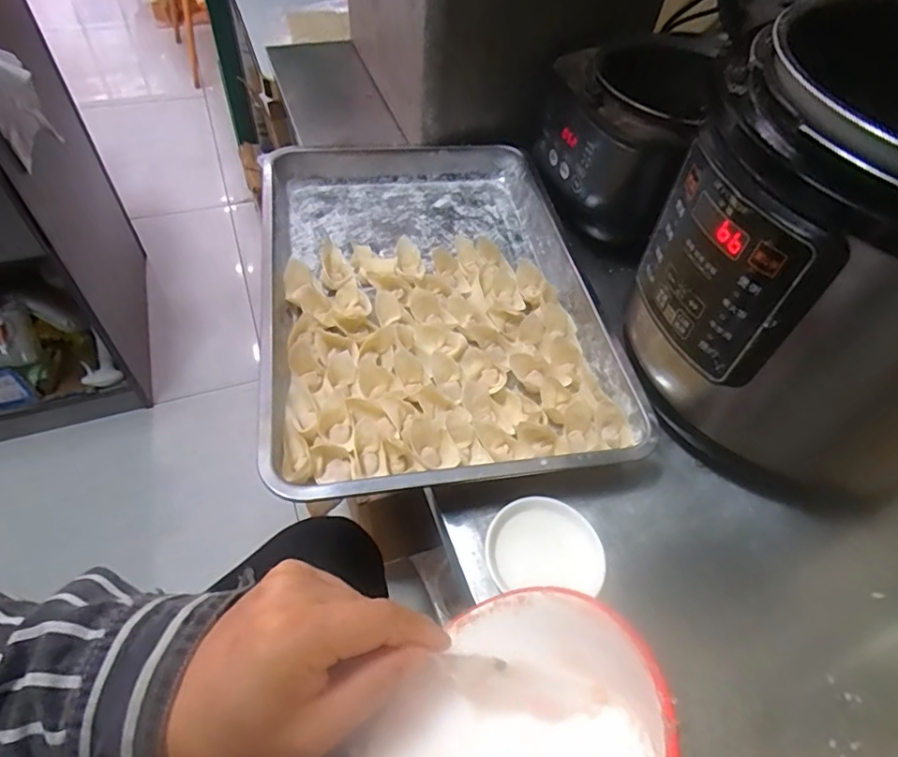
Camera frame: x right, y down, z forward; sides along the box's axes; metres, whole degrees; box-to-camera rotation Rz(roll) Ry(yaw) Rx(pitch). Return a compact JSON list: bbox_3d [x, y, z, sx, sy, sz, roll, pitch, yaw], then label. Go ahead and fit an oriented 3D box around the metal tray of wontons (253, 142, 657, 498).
[{"bbox_3d":[-0.019,-0.102,0.589,0.349,0.059,0.475,-6,54,-9],"label":"metal tray of wontons"}]

